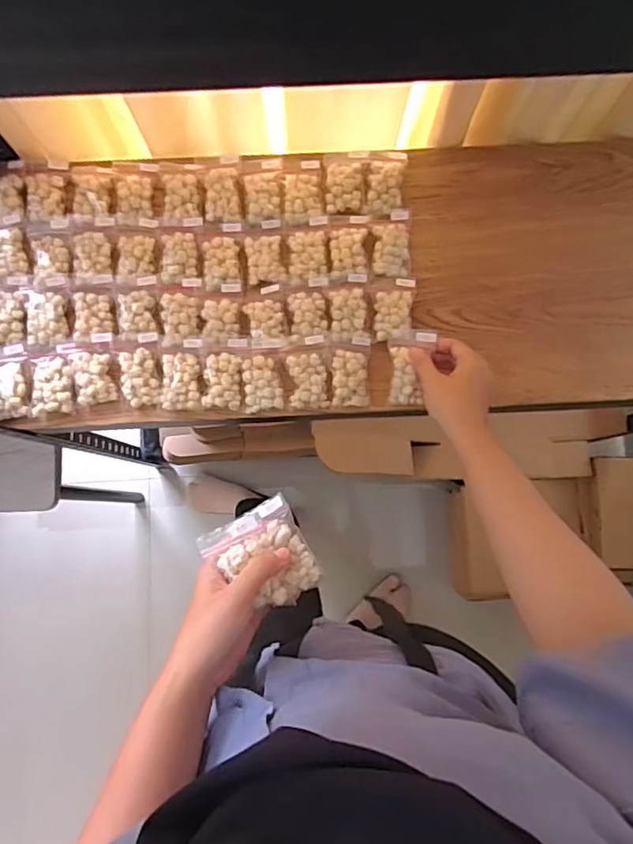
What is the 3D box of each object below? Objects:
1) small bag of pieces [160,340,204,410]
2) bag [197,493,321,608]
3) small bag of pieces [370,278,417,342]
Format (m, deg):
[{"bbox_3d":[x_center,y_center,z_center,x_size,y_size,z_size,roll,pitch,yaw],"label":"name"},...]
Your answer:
[{"bbox_3d":[-0.138,-0.049,0.565,0.041,0.012,0.074,1,82,-1],"label":"small bag of pieces"},{"bbox_3d":[-0.038,0.100,0.399,0.066,0.018,0.072,-29,87,-5],"label":"bag"},{"bbox_3d":[0.081,-0.120,0.577,0.046,0.013,0.071,2,82,-1],"label":"small bag of pieces"}]

